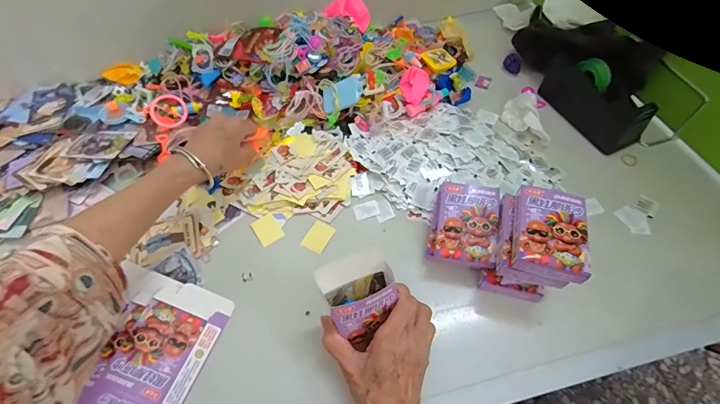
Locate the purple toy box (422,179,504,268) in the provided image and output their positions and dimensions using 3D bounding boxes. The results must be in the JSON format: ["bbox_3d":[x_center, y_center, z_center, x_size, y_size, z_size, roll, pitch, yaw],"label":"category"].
[{"bbox_3d":[0.123,0.027,0.433,0.074,0.039,0.093,9,70,12],"label":"purple toy box"}]

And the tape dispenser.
[{"bbox_3d":[0.332,-0.149,0.526,0.045,0.076,0.157,-28,61,-14],"label":"tape dispenser"}]

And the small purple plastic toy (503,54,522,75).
[{"bbox_3d":[0.255,-0.232,0.612,0.029,0.020,0.022,20,61,14],"label":"small purple plastic toy"}]

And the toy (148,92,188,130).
[{"bbox_3d":[-0.286,-0.135,0.551,0.052,0.012,0.052,0,89,-10],"label":"toy"}]

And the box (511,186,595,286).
[{"bbox_3d":[0.192,0.028,0.367,0.068,0.020,0.093,14,60,11],"label":"box"}]

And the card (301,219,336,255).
[{"bbox_3d":[-0.053,0.045,0.472,0.030,0.004,0.039,25,63,17],"label":"card"}]

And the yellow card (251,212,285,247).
[{"bbox_3d":[-0.121,0.036,0.479,0.031,0.004,0.040,-33,62,-17],"label":"yellow card"}]

